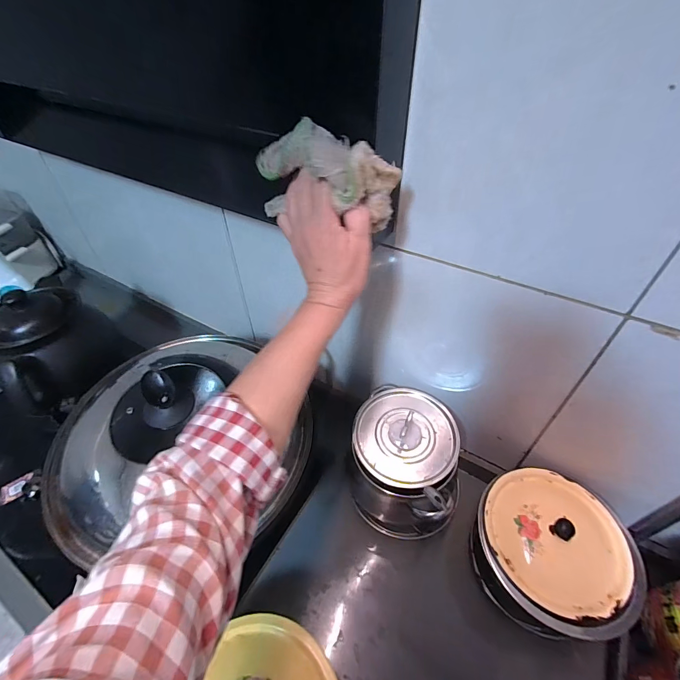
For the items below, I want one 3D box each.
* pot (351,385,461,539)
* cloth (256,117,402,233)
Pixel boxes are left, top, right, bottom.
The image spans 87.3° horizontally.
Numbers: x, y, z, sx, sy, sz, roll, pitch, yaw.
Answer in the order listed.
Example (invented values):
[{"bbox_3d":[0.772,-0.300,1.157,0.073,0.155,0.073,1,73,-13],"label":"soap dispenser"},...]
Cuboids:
[{"bbox_3d":[0.109,0.206,0.602,0.185,0.183,0.169,-1,46,1],"label":"pot"},{"bbox_3d":[-0.015,-0.155,0.346,0.137,0.091,0.051,4,46,6],"label":"cloth"}]

